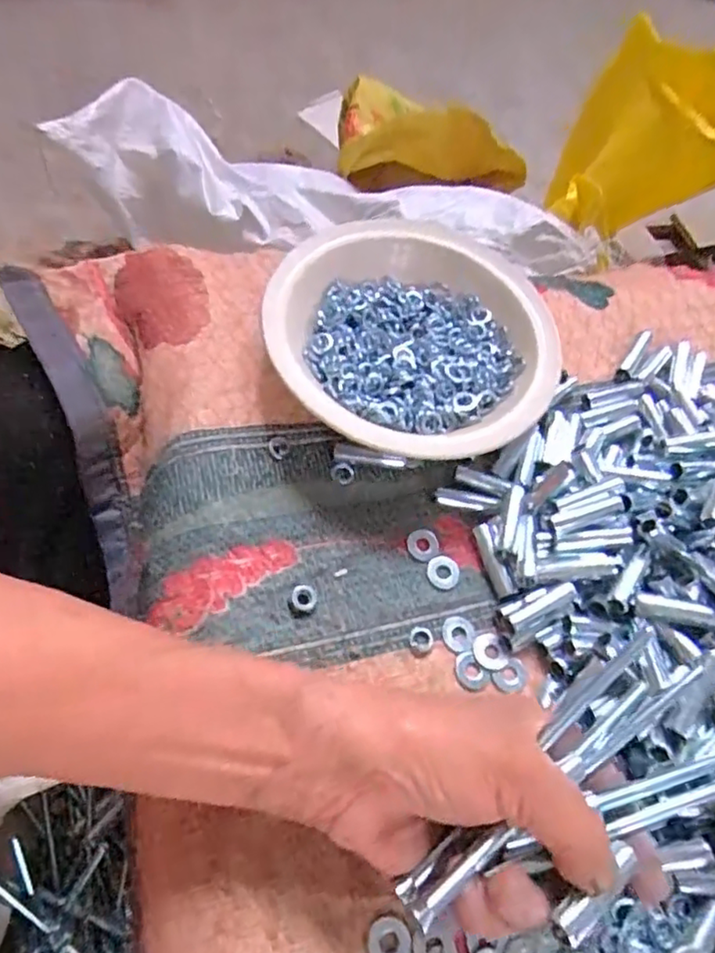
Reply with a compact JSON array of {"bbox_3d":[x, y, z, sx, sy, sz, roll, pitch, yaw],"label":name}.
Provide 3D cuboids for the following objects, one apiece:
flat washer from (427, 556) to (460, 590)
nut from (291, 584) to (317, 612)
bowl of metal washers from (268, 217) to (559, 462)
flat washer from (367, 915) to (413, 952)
[{"bbox_3d":[0.048,0.053,0.348,0.018,0.004,0.019,4,61,-7],"label":"flat washer"},{"bbox_3d":[-0.028,0.063,0.323,0.013,0.006,0.013,4,61,-7],"label":"nut"},{"bbox_3d":[0.035,-0.085,0.379,0.162,0.056,0.173,4,61,-7],"label":"bowl of metal washers"},{"bbox_3d":[0.014,0.195,0.261,0.018,0.004,0.018,-9,59,-17],"label":"flat washer"}]

